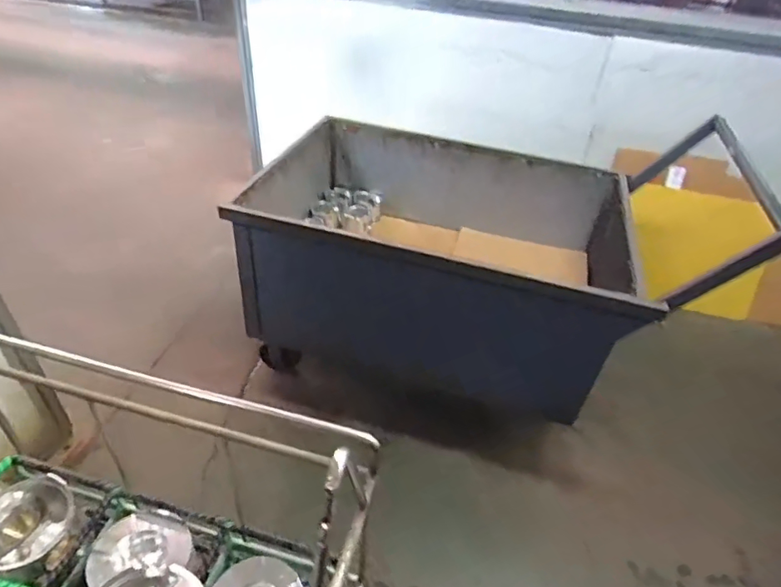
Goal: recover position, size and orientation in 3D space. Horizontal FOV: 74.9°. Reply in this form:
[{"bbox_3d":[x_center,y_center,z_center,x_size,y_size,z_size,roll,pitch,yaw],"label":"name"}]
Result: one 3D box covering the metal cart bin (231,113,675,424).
[{"bbox_3d":[0.200,-0.130,1.821,1.160,0.565,0.887,15,40,11],"label":"metal cart bin"}]

